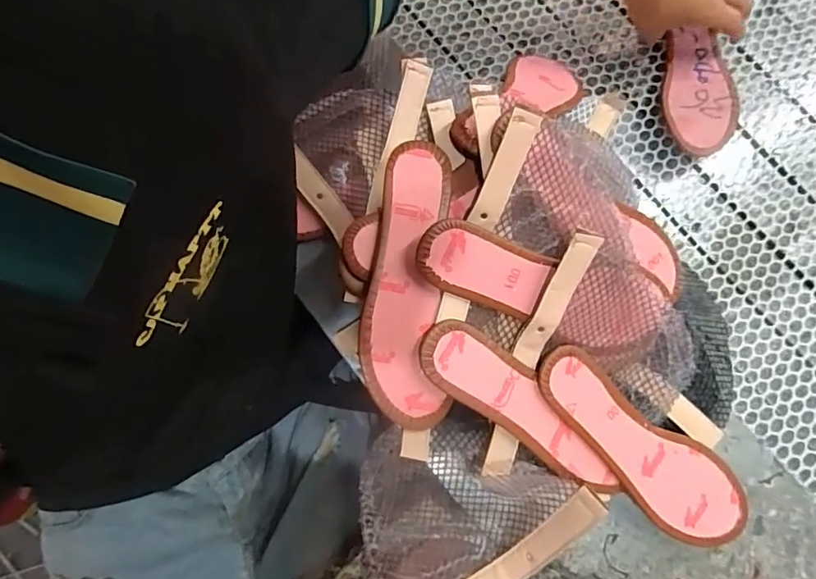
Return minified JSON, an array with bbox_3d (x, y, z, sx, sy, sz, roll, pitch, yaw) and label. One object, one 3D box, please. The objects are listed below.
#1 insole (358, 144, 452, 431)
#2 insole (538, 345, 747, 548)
[{"bbox_3d":[-0.001,-0.005,0.413,0.071,0.012,0.225,2,86,-14],"label":"insole"},{"bbox_3d":[0.197,0.135,0.432,0.225,0.012,0.076,41,81,-7],"label":"insole"}]

